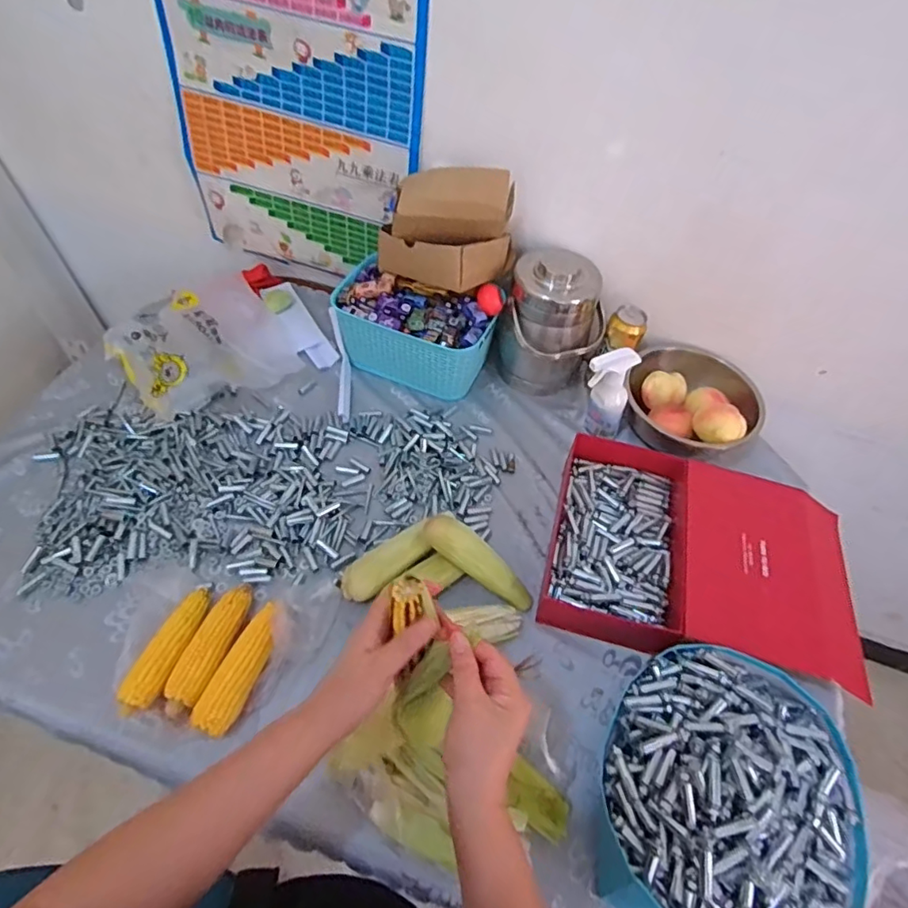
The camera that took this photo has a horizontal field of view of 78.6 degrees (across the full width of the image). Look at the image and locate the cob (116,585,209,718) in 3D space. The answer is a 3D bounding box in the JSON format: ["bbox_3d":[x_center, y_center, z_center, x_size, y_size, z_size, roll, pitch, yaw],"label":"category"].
[{"bbox_3d":[-0.356,0.242,0.698,0.043,0.052,0.167,13,52,4],"label":"cob"}]

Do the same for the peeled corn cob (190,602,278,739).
[{"bbox_3d":[-0.261,0.266,0.683,0.047,0.053,0.151,19,53,9],"label":"peeled corn cob"}]

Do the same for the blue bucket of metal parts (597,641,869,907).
[{"bbox_3d":[0.304,0.367,0.612,0.264,0.128,0.291,28,55,15],"label":"blue bucket of metal parts"}]

